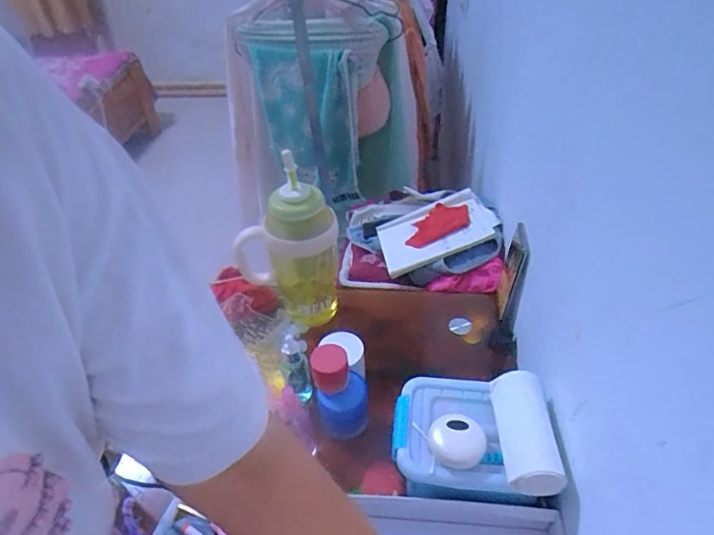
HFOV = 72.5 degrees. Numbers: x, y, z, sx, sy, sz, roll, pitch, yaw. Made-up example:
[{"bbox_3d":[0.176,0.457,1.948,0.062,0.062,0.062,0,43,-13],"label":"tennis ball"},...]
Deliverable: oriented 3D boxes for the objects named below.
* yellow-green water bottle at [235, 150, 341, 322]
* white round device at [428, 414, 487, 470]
[{"bbox_3d":[-0.102,-0.013,0.735,0.145,0.271,0.094,-10,40,-7],"label":"yellow-green water bottle"},{"bbox_3d":[0.108,0.187,0.521,0.058,0.032,0.050,1,40,6],"label":"white round device"}]

